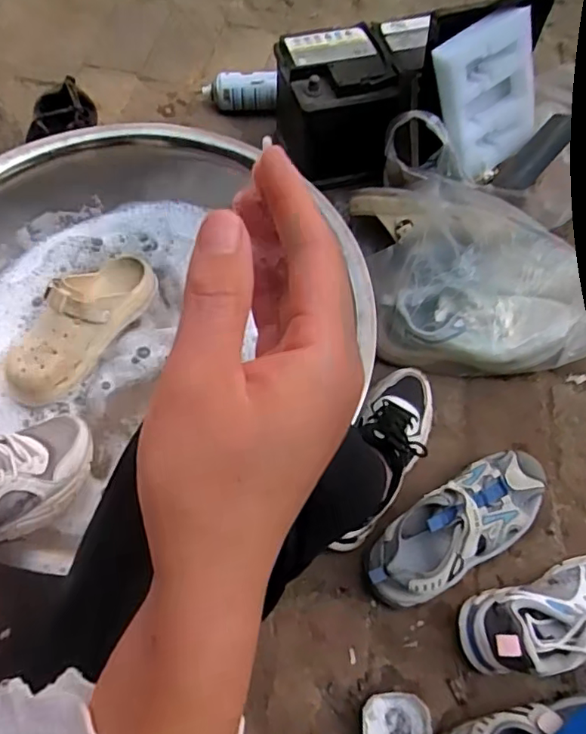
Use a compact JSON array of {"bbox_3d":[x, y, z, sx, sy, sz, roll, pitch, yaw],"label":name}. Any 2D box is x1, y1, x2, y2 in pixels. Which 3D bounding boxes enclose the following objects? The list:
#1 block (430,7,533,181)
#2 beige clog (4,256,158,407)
[{"bbox_3d":[0.269,-0.360,0.763,0.131,0.187,0.036,-23,40,0],"label":"block"},{"bbox_3d":[-0.286,-0.065,0.757,0.103,0.070,0.248,33,69,13],"label":"beige clog"}]

